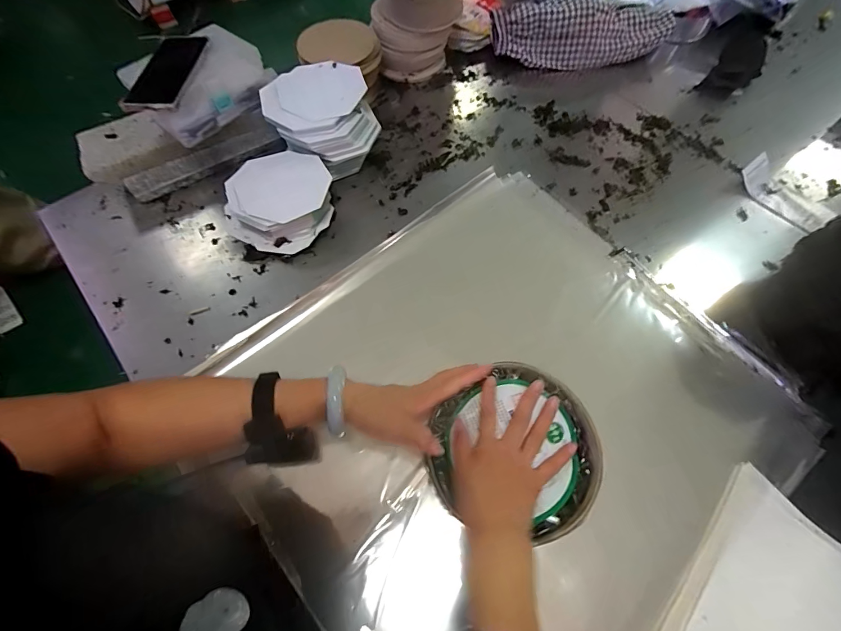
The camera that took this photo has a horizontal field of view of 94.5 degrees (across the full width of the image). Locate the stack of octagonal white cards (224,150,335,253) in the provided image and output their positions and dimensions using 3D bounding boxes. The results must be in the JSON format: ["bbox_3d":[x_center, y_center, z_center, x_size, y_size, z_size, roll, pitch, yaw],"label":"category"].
[{"bbox_3d":[-0.226,-0.186,0.627,0.165,0.067,0.162,28,68,14],"label":"stack of octagonal white cards"}]

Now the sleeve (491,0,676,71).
[{"bbox_3d":[0.334,-0.581,0.802,0.367,0.089,0.079,-1,64,1],"label":"sleeve"}]

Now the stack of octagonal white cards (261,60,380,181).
[{"bbox_3d":[-0.165,-0.325,0.663,0.169,0.109,0.159,-22,66,-9],"label":"stack of octagonal white cards"}]

